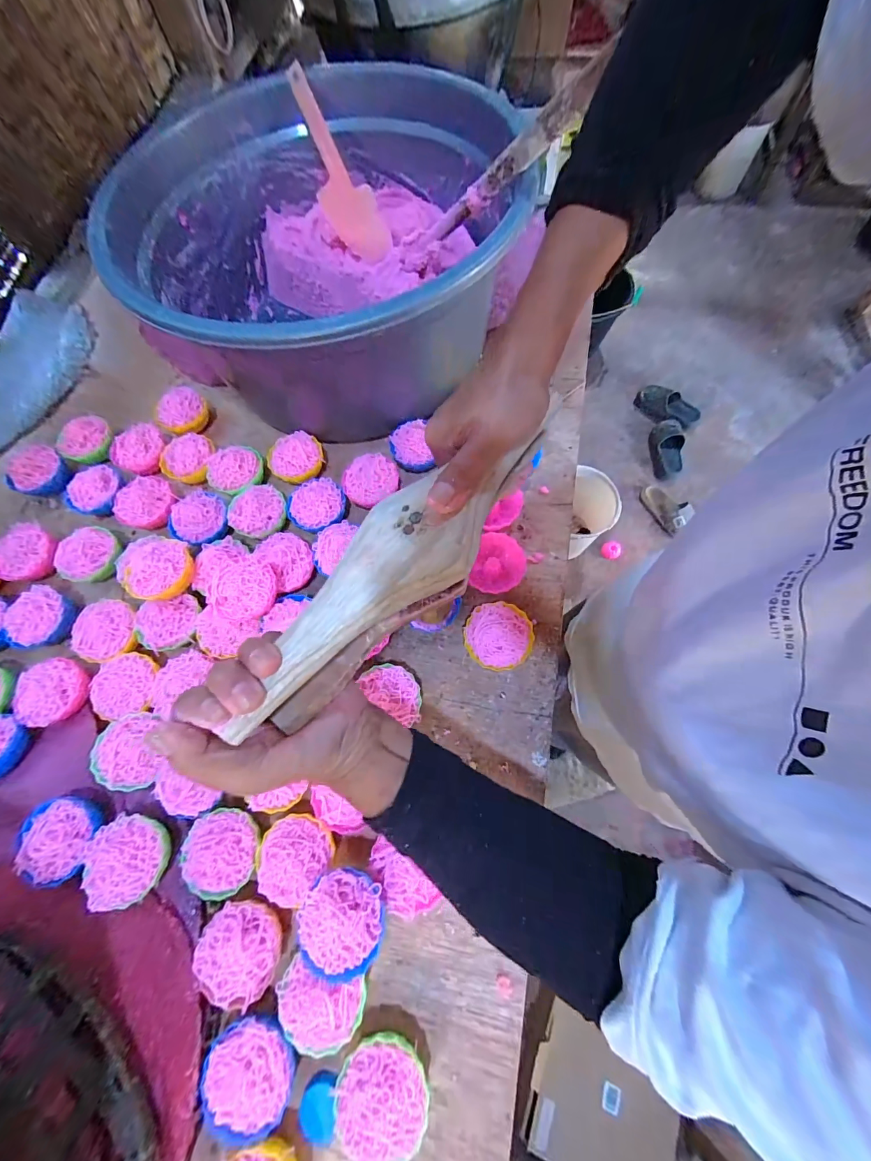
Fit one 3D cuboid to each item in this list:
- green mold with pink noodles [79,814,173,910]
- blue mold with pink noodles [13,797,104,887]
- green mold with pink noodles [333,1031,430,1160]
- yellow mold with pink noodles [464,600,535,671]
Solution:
[{"bbox_3d":[-0.247,0.222,0.309,0.055,0.024,0.062,-40,73,-9],"label":"green mold with pink noodles"},{"bbox_3d":[-0.307,0.211,0.318,0.056,0.028,0.053,-1,71,4],"label":"blue mold with pink noodles"},{"bbox_3d":[-0.036,0.349,0.263,0.059,0.031,0.060,18,74,10],"label":"green mold with pink noodles"},{"bbox_3d":[0.057,0.051,0.357,0.059,0.033,0.059,-1,71,4],"label":"yellow mold with pink noodles"}]

